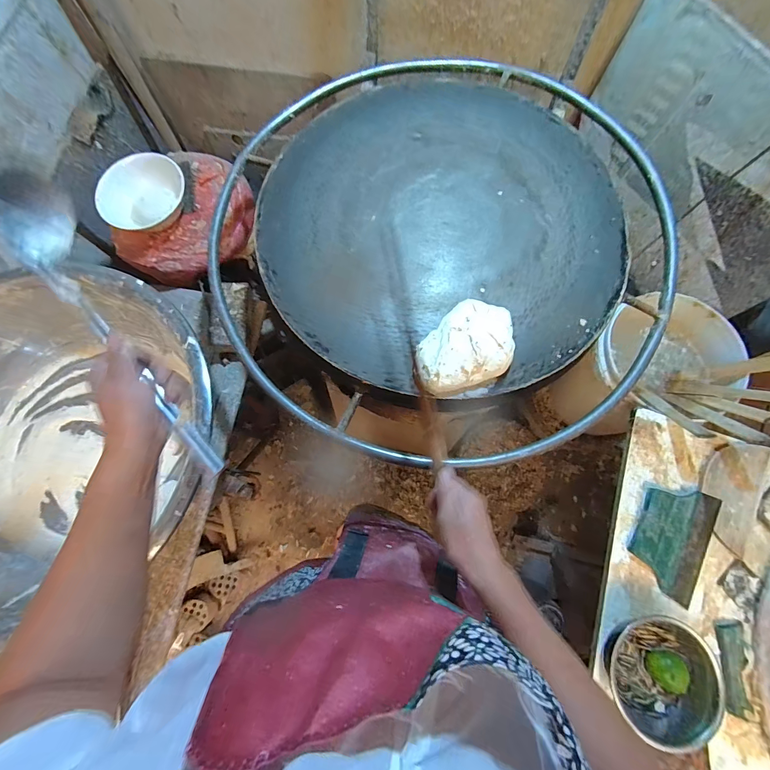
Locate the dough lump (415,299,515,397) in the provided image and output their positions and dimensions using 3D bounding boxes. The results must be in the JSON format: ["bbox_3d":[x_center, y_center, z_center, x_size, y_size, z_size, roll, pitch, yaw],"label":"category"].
[{"bbox_3d":[0.125,-0.056,0.533,0.117,0.043,0.167,42,77,12],"label":"dough lump"}]

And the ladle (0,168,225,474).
[{"bbox_3d":[-0.286,-0.066,0.376,0.058,0.084,0.373,-39,88,-11],"label":"ladle"}]

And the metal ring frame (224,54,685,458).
[{"bbox_3d":[0.100,-0.291,0.645,0.819,0.044,0.860,-7,73,-2],"label":"metal ring frame"}]

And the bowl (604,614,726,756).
[{"bbox_3d":[0.421,0.447,0.555,0.159,0.064,0.150,0,73,0],"label":"bowl"}]

